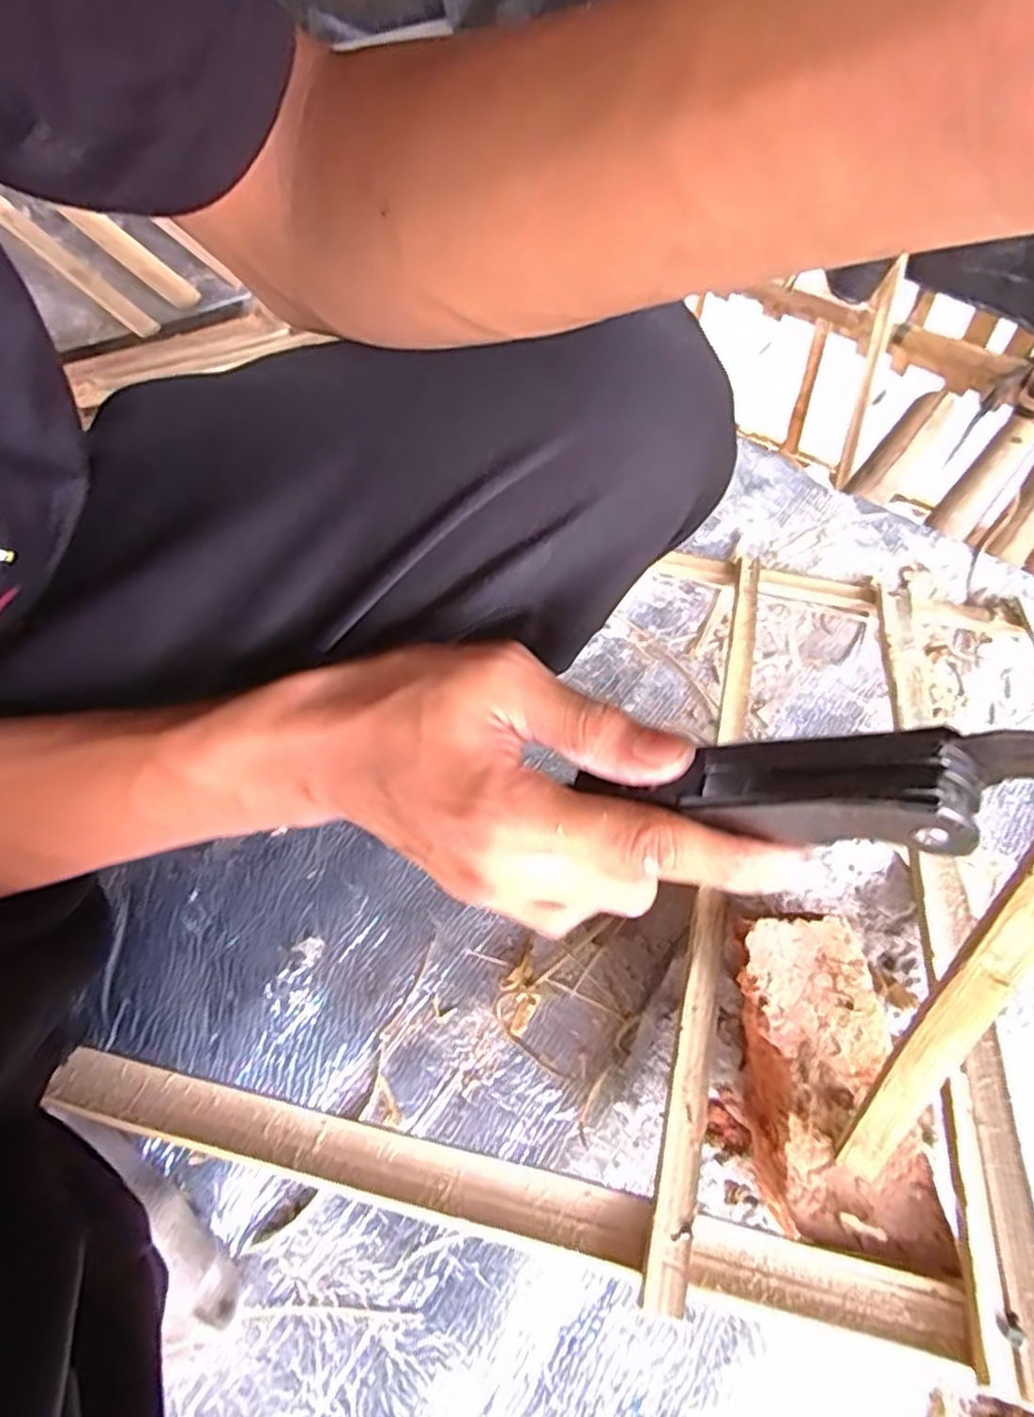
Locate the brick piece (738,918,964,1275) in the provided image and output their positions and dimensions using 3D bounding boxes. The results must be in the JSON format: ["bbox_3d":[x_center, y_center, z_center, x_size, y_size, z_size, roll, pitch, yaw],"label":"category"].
[{"bbox_3d":[0.132,0.165,0.324,0.057,0.049,0.128,-2,61,0],"label":"brick piece"}]

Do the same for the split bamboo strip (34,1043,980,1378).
[{"bbox_3d":[-0.025,0.192,0.289,0.370,0.011,0.028,9,39,12],"label":"split bamboo strip"}]

